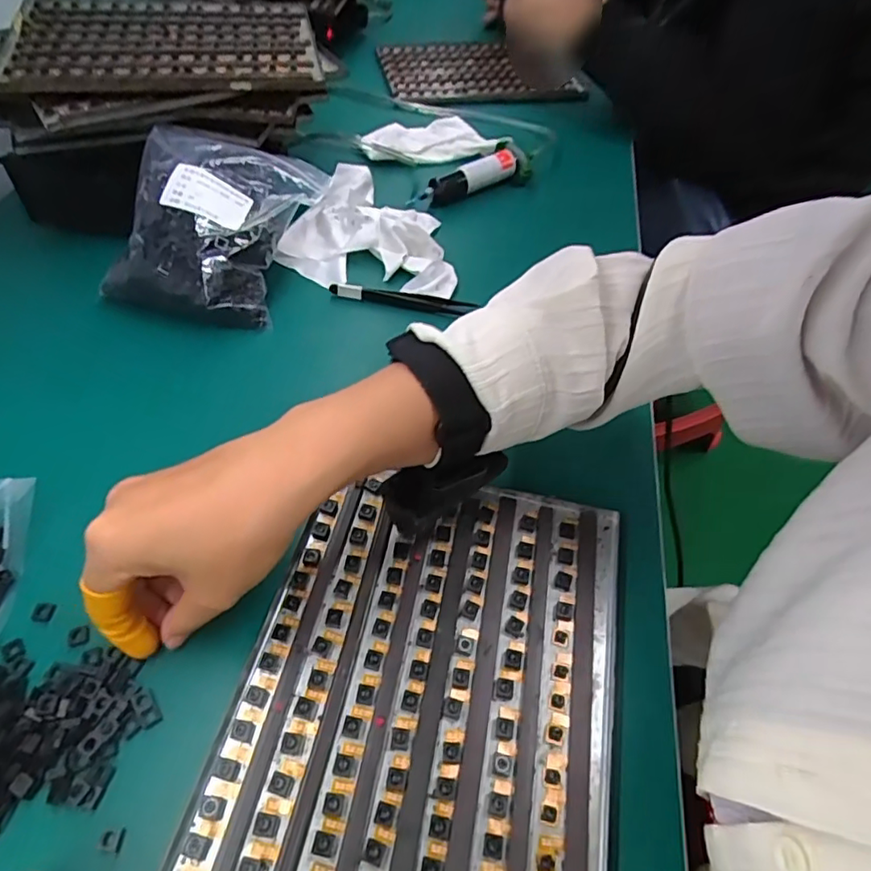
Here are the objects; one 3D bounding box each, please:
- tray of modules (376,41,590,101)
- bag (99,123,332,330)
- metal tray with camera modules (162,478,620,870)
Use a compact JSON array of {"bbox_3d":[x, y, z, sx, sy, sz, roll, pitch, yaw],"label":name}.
[{"bbox_3d":[0.055,-0.475,0.742,0.233,0.020,0.158,-7,54,-10],"label":"tray of modules"},{"bbox_3d":[-0.173,-0.167,0.449,0.122,0.071,0.146,13,53,5],"label":"bag"},{"bbox_3d":[-0.004,0.127,0.284,0.179,0.007,0.242,12,53,5],"label":"metal tray with camera modules"}]

